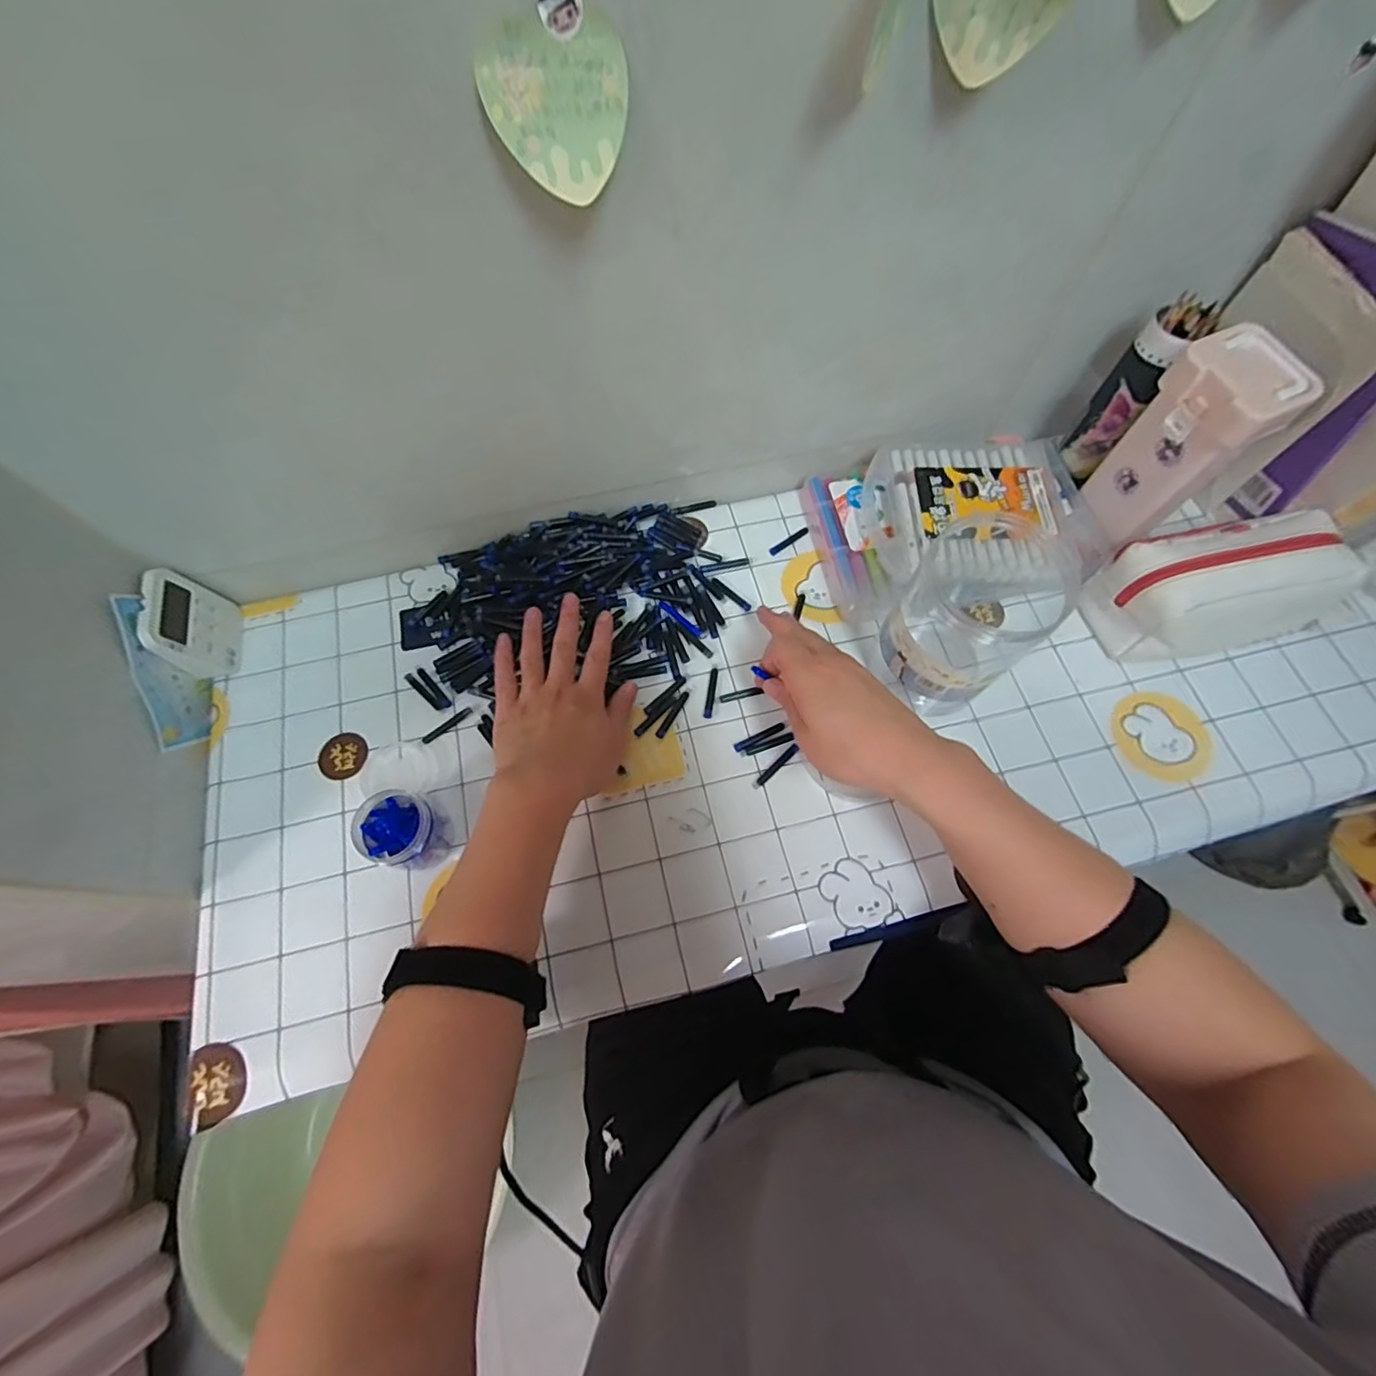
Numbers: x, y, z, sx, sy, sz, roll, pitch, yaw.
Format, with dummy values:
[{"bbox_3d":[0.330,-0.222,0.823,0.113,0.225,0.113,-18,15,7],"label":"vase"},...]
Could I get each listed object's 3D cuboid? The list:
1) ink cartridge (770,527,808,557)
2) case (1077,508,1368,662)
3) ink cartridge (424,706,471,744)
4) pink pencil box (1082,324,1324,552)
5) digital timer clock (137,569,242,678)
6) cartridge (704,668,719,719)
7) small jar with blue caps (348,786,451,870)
[{"bbox_3d":[0.098,-0.142,0.576,0.045,0.006,0.008,-33,72,-14],"label":"ink cartridge"},{"bbox_3d":[0.465,-0.089,0.512,0.203,0.093,0.088,-12,68,-6],"label":"case"},{"bbox_3d":[-0.203,0.031,0.503,0.045,0.004,0.008,-38,73,-15],"label":"ink cartridge"},{"bbox_3d":[0.412,-0.200,0.501,0.067,0.158,0.084,-21,69,-9],"label":"pink pencil box"},{"bbox_3d":[-0.418,-0.053,0.497,0.020,0.079,0.076,-16,68,11],"label":"digital timer clock"},{"bbox_3d":[0.020,0.004,0.515,0.008,0.004,0.046,9,68,3],"label":"cartridge"},{"bbox_3d":[-0.214,0.107,0.444,0.053,0.050,0.052,0,67,-1],"label":"small jar with blue caps"}]

